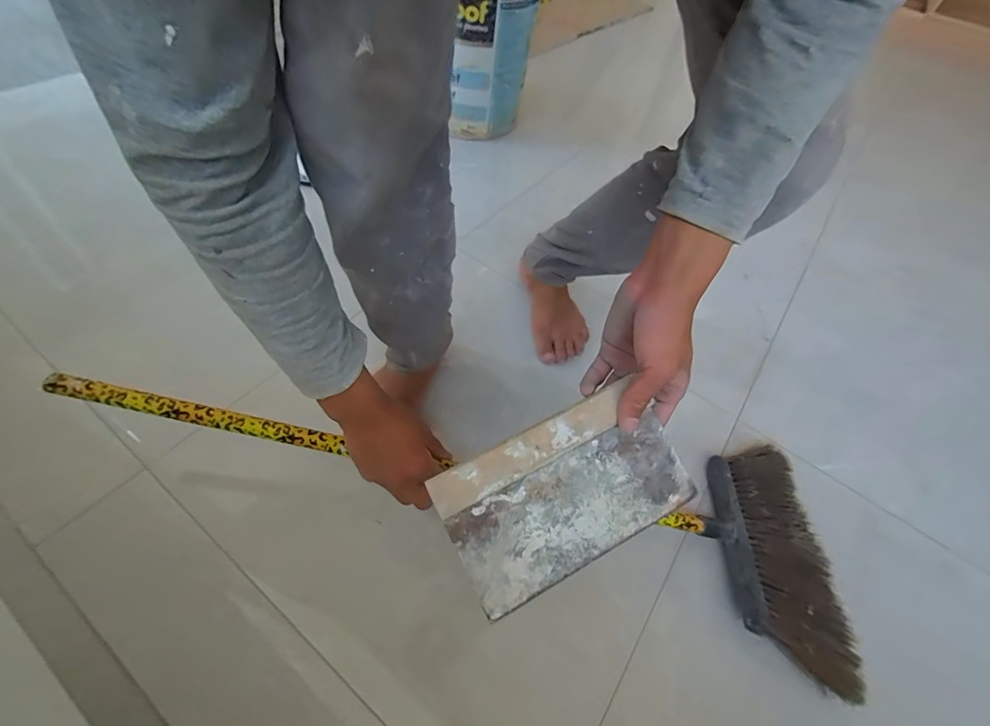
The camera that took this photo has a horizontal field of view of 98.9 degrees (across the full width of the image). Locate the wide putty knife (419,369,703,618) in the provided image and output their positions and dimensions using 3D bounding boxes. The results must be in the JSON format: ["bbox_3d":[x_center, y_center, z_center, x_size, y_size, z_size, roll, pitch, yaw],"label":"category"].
[{"bbox_3d":[0.058,0.100,0.337,0.191,0.007,0.112,-25,87,-15],"label":"wide putty knife"}]

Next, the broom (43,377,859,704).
[{"bbox_3d":[-0.011,0.119,0.500,0.892,0.061,0.273,17,58,-5],"label":"broom"}]

